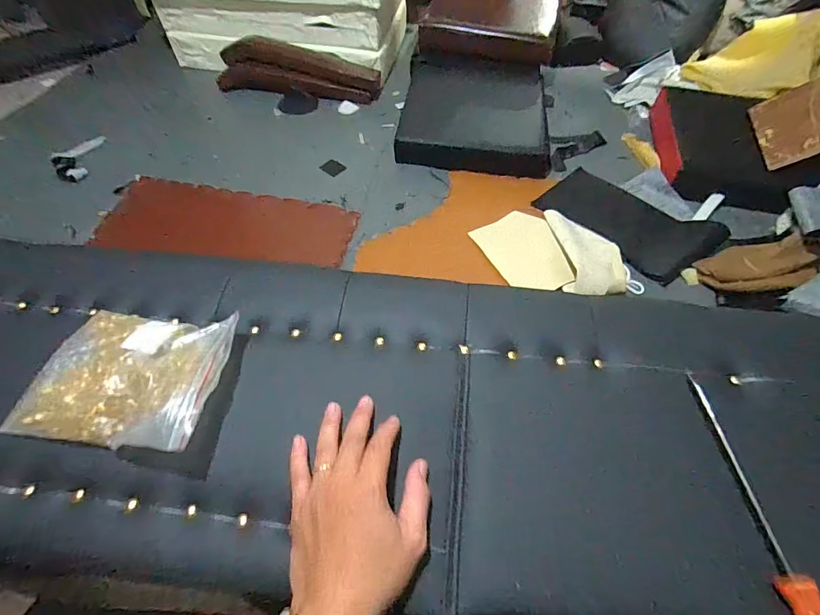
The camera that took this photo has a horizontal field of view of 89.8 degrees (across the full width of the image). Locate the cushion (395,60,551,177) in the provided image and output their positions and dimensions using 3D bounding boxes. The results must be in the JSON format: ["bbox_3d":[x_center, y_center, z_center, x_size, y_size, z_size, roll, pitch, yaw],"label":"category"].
[{"bbox_3d":[0.222,-0.689,1.419,0.488,0.081,0.571,5,55,2],"label":"cushion"}]

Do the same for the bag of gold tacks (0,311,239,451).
[{"bbox_3d":[-0.281,0.061,0.405,0.196,0.048,0.147,5,55,2],"label":"bag of gold tacks"}]

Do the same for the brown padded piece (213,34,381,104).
[{"bbox_3d":[-0.427,-0.904,1.571,0.624,0.126,0.150,13,56,8],"label":"brown padded piece"}]

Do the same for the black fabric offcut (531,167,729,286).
[{"bbox_3d":[0.600,-0.250,1.138,0.266,0.051,0.444,-39,64,-24],"label":"black fabric offcut"}]

